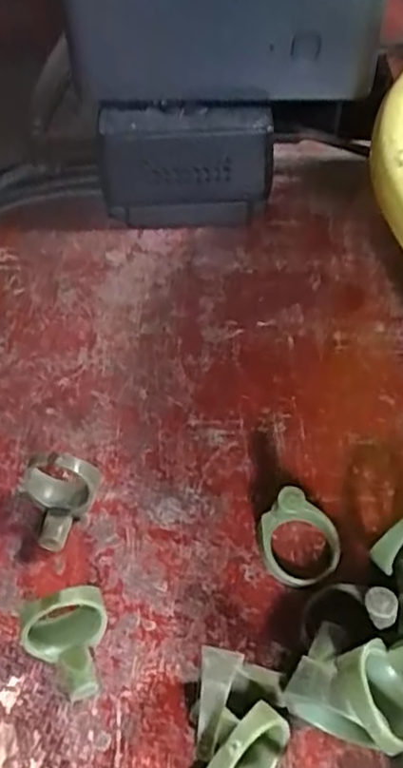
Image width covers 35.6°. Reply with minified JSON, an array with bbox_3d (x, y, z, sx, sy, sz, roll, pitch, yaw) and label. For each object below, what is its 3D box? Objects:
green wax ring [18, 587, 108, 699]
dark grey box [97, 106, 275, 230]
[{"bbox_3d":[-0.036,0.072,0.173,0.023,0.026,0.022,-18,52,-11],"label":"green wax ring"},{"bbox_3d":[-0.007,-0.099,0.293,0.078,0.053,0.020,-2,51,2],"label":"dark grey box"}]

